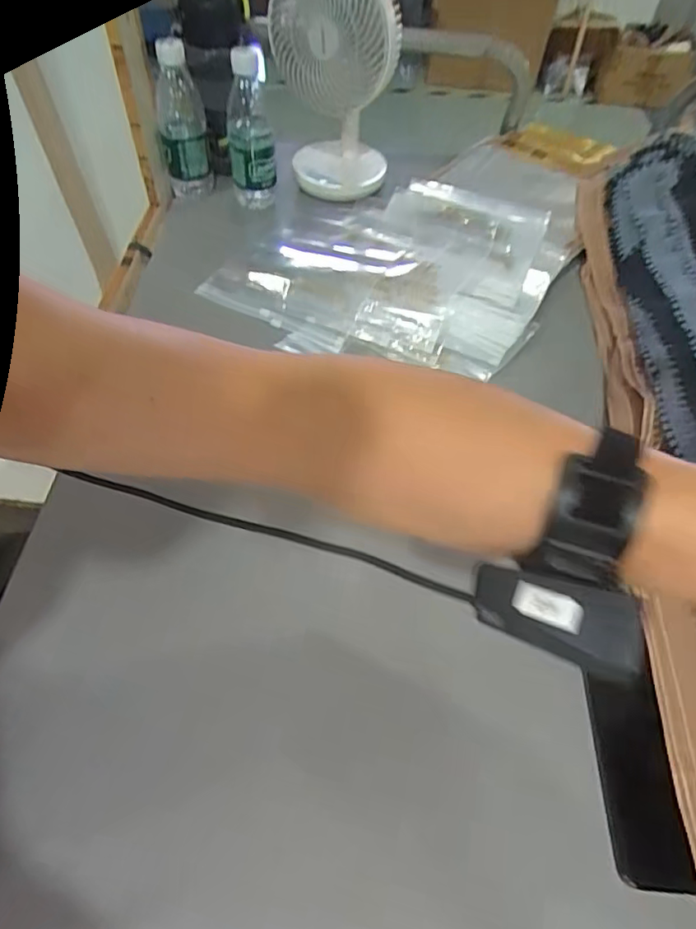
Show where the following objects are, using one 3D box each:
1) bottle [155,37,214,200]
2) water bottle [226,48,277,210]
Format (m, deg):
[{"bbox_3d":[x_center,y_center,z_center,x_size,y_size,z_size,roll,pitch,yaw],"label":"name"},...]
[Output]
[{"bbox_3d":[-0.216,-0.440,0.730,0.058,0.173,0.055,-7,55,-8],"label":"bottle"},{"bbox_3d":[-0.128,-0.432,0.720,0.059,0.173,0.071,-7,55,-8],"label":"water bottle"}]

